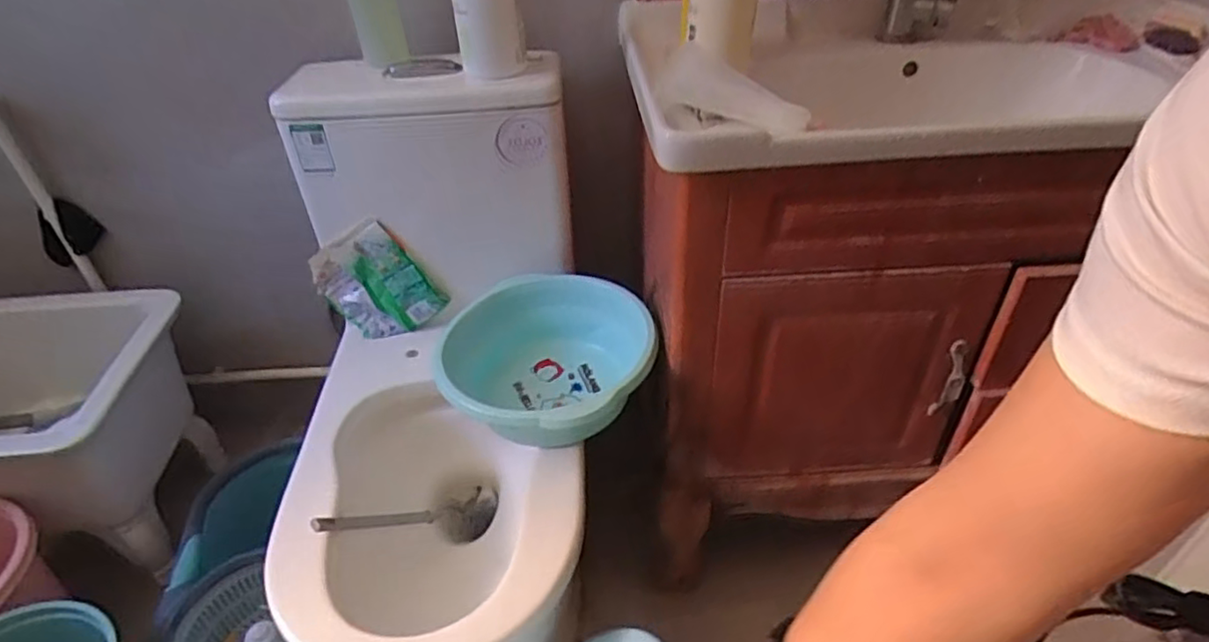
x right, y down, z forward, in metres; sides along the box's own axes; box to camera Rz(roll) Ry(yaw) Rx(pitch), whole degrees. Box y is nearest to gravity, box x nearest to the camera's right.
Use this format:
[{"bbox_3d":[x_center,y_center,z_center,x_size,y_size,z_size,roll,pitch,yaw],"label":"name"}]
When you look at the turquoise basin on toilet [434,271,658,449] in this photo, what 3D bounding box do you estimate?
[{"bbox_3d":[-0.072,0.061,0.859,0.263,0.125,0.278,-1,36,1],"label":"turquoise basin on toilet"}]

